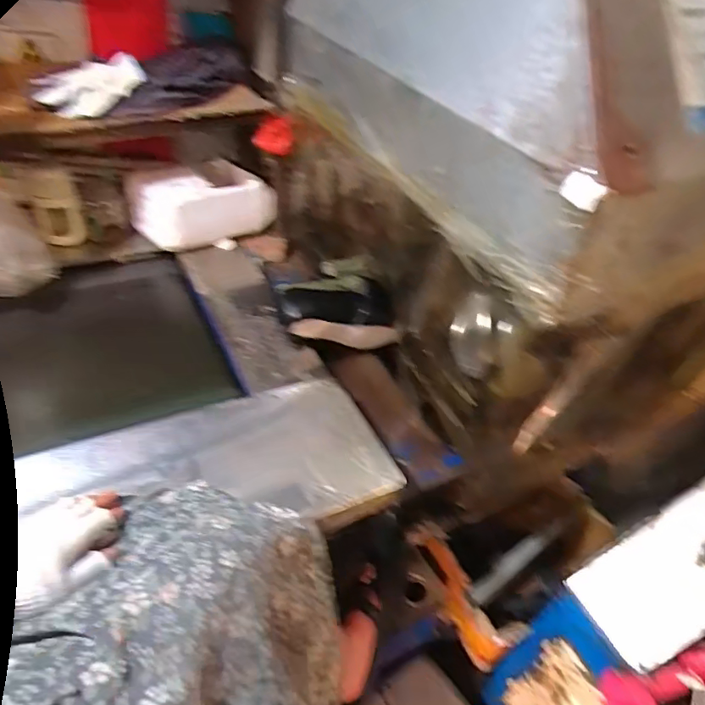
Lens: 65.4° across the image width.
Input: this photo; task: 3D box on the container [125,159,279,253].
[{"bbox_3d":[-0.314,-0.314,1.142,0.247,0.130,0.170,-29,54,-34],"label":"container"}]

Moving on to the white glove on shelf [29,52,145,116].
[{"bbox_3d":[-0.433,-0.425,0.892,0.171,0.063,0.069,-7,41,11],"label":"white glove on shelf"}]

